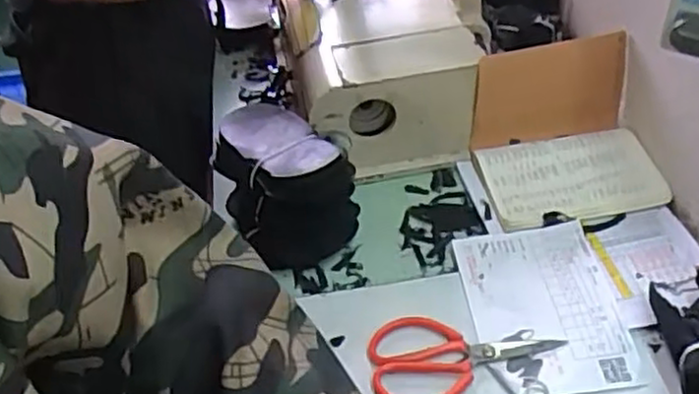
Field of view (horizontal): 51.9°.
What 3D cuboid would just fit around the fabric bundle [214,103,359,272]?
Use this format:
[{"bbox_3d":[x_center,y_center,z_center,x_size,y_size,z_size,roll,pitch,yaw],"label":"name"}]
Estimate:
[{"bbox_3d":[-0.082,-0.017,0.844,0.115,0.121,0.186,-36,50,-26],"label":"fabric bundle"}]

